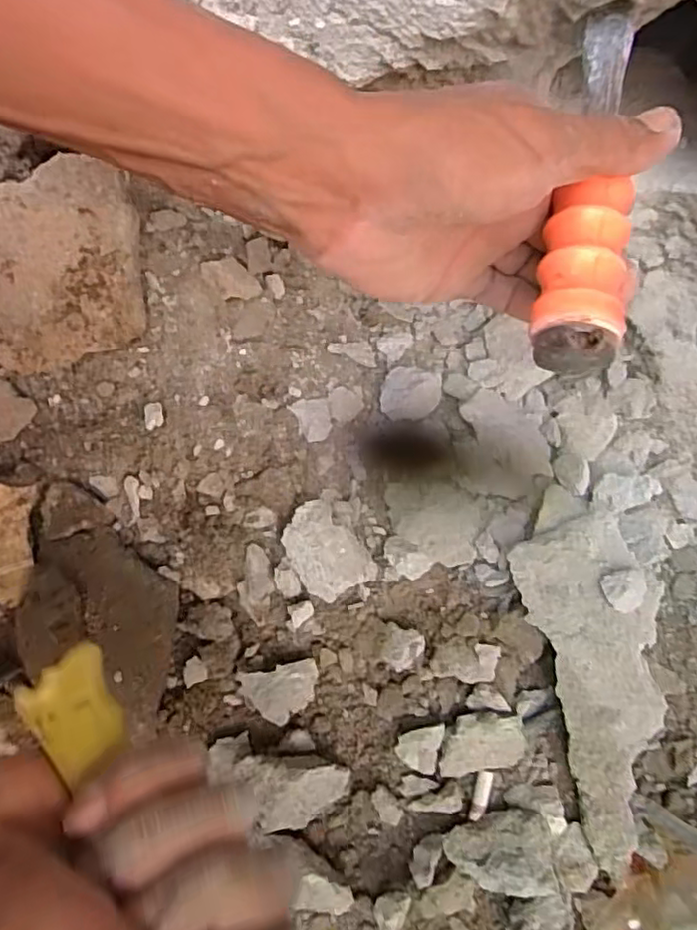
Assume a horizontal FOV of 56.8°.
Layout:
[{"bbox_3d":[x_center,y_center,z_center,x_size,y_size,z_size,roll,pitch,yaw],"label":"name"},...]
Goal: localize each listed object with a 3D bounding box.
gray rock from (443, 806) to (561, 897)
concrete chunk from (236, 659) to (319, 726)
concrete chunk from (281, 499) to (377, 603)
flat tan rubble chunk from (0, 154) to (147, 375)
[{"bbox_3d":[0.079,0.200,0.330,0.051,0.021,0.036,-16,76,-9],"label":"gray rock"},{"bbox_3d":[-0.037,0.121,0.342,0.042,0.018,0.028,-10,75,-8],"label":"concrete chunk"},{"bbox_3d":[-0.013,0.047,0.353,0.038,0.016,0.052,-33,79,-13],"label":"concrete chunk"},{"bbox_3d":[-0.163,-0.107,0.368,0.093,0.045,0.118,5,78,-2],"label":"flat tan rubble chunk"}]

